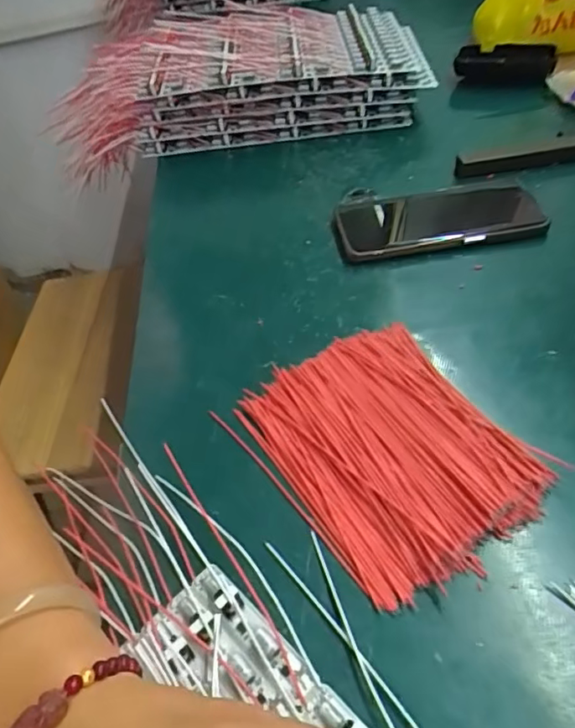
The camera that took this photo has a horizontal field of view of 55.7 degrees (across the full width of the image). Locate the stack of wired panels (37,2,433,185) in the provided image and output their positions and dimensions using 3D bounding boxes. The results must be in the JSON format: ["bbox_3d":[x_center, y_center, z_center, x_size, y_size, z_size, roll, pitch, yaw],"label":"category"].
[{"bbox_3d":[-0.061,-0.322,0.627,0.402,0.106,0.159,-8,46,5],"label":"stack of wired panels"}]

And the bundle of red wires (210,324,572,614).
[{"bbox_3d":[0.056,0.044,0.308,0.124,0.016,0.154,-31,52,-21],"label":"bundle of red wires"}]

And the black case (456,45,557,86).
[{"bbox_3d":[0.244,-0.336,0.612,0.101,0.032,0.051,23,86,34],"label":"black case"}]

